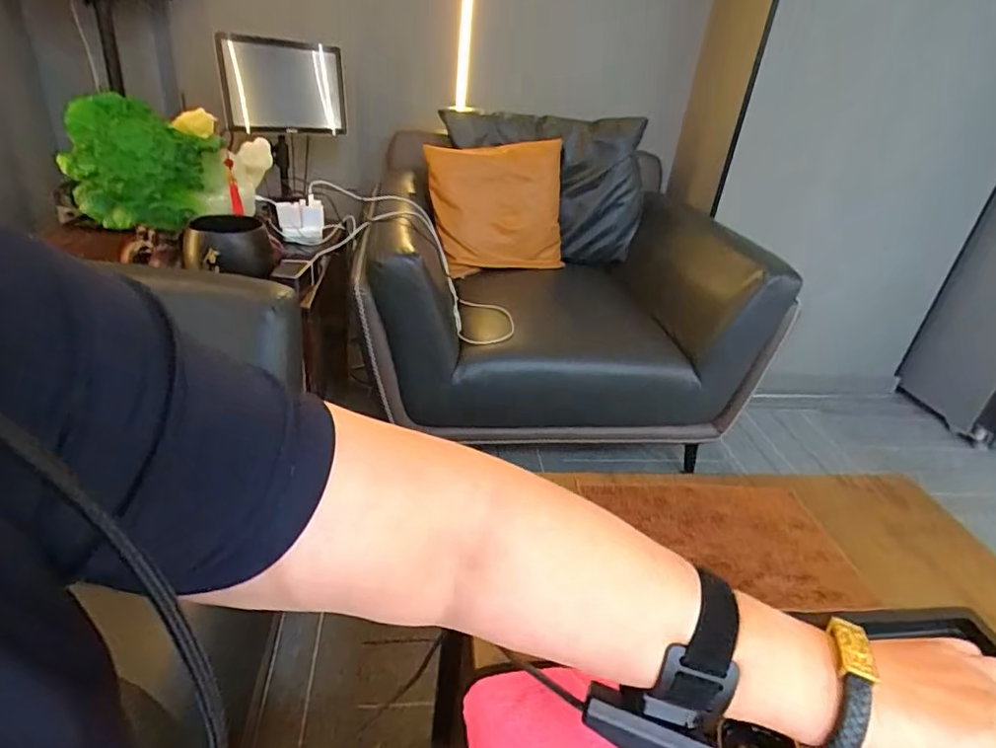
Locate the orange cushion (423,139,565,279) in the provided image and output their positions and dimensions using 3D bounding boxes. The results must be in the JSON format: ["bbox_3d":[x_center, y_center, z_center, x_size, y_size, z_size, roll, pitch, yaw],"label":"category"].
[{"bbox_3d":[-0.004,-0.464,1.577,0.413,0.344,0.120,-10,26,-21],"label":"orange cushion"}]

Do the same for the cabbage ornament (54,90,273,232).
[{"bbox_3d":[-0.554,-0.370,0.975,0.135,0.176,0.322,25,34,28],"label":"cabbage ornament"}]

